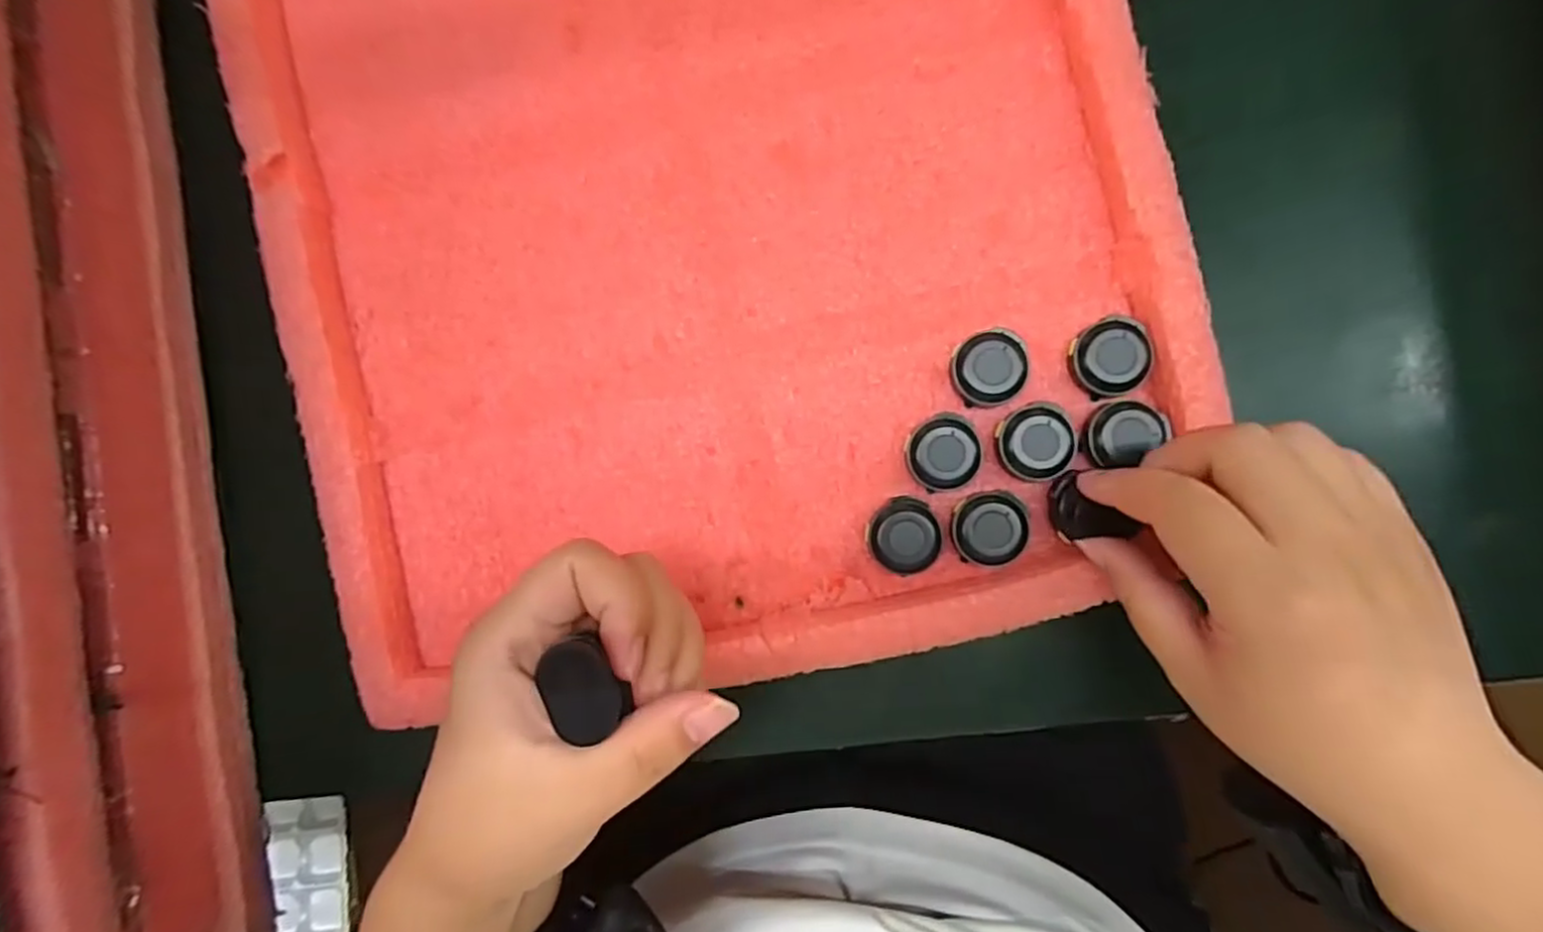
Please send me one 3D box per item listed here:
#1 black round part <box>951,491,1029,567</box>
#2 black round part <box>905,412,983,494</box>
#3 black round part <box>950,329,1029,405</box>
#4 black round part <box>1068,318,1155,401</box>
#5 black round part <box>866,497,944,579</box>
[{"bbox_3d":[0.087,0.025,0.276,0.029,0.008,0.028,0,86,5],"label":"black round part"},{"bbox_3d":[0.069,-0.006,0.278,0.029,0.013,0.030,0,86,5],"label":"black round part"},{"bbox_3d":[0.087,-0.039,0.277,0.028,0.013,0.029,0,86,5],"label":"black round part"},{"bbox_3d":[0.134,-0.043,0.273,0.029,0.012,0.029,0,86,5],"label":"black round part"},{"bbox_3d":[0.053,0.028,0.280,0.028,0.015,0.029,0,86,5],"label":"black round part"}]

